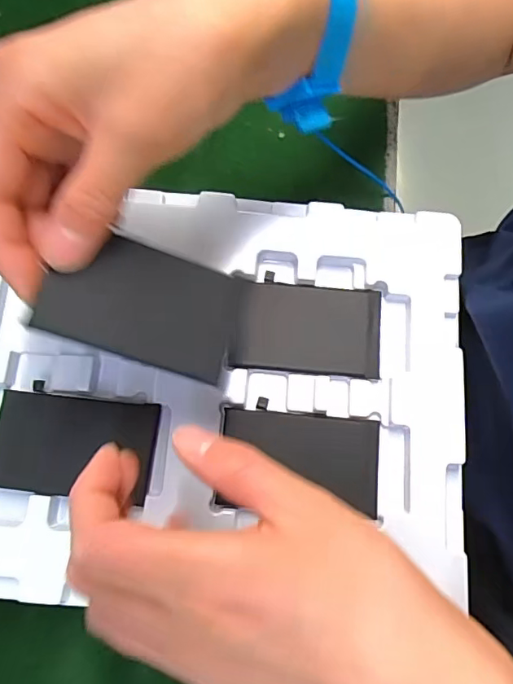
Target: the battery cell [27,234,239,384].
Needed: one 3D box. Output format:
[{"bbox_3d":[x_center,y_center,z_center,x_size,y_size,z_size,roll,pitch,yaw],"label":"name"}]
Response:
[{"bbox_3d":[-0.045,-0.016,0.209,0.075,0.004,0.045,19,77,-18],"label":"battery cell"}]

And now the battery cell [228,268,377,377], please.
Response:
[{"bbox_3d":[0.027,-0.008,0.277,0.079,0.010,0.049,5,75,-2],"label":"battery cell"}]

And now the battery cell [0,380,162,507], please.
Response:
[{"bbox_3d":[-0.092,0.051,0.257,0.081,0.007,0.050,9,75,-1],"label":"battery cell"}]

